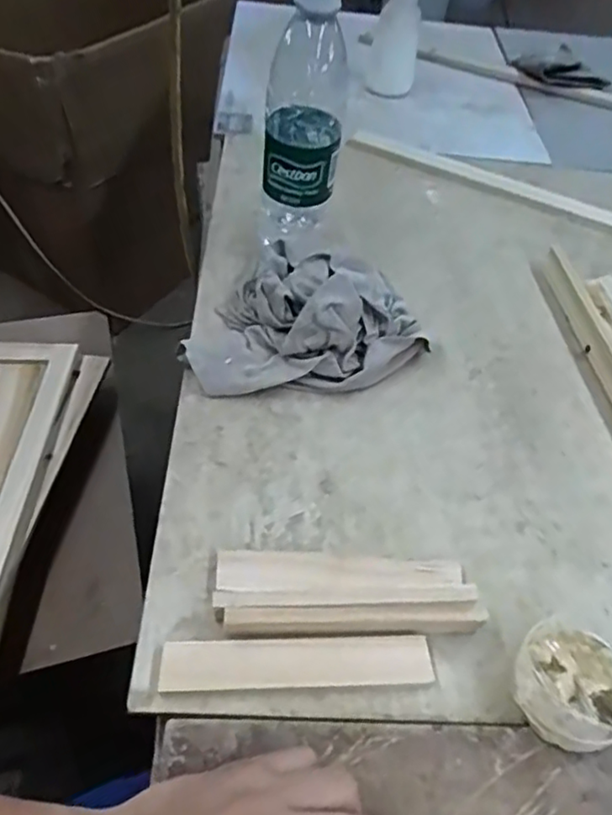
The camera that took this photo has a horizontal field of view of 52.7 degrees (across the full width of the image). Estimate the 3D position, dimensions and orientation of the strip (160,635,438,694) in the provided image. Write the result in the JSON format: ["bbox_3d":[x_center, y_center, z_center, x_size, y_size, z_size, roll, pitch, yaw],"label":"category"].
[{"bbox_3d":[-0.004,0.148,0.360,0.155,0.004,0.027,0,53,-6],"label":"strip"}]

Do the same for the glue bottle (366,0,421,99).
[{"bbox_3d":[0.111,-0.458,0.727,0.059,0.149,0.058,9,53,1],"label":"glue bottle"}]

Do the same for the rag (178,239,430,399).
[{"bbox_3d":[-0.003,-0.086,0.507,0.192,0.067,0.144,-3,53,-8],"label":"rag"}]

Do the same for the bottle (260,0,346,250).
[{"bbox_3d":[-0.002,-0.223,0.500,0.060,0.223,0.063,5,53,-2],"label":"bottle"}]

